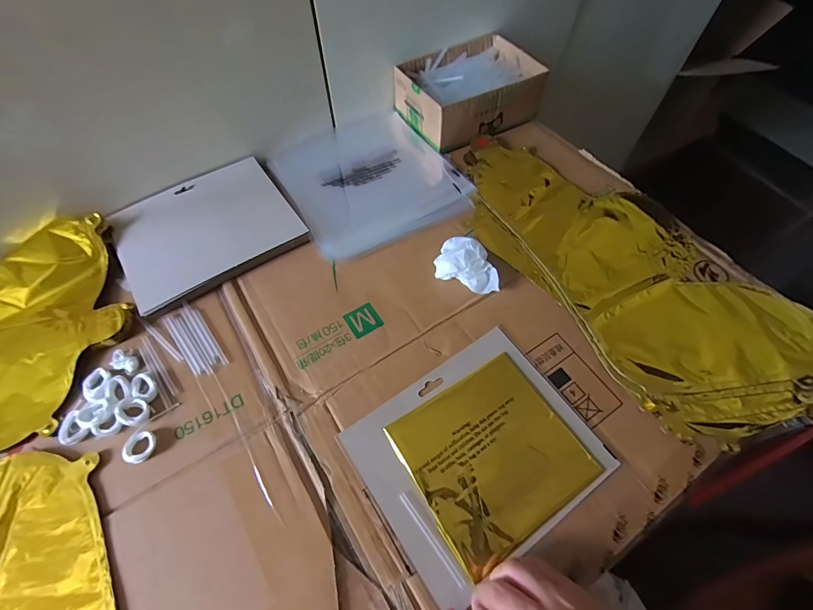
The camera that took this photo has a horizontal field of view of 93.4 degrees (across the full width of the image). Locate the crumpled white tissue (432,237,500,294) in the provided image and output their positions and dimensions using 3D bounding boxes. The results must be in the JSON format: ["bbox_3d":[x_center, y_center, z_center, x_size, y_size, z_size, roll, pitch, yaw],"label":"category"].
[{"bbox_3d":[0.071,-0.045,0.425,0.071,0.029,0.048,23,62,12],"label":"crumpled white tissue"}]

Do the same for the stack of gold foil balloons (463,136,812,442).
[{"bbox_3d":[0.246,-0.057,0.454,0.224,0.022,0.446,-30,65,-17],"label":"stack of gold foil balloons"}]

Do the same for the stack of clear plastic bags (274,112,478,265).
[{"bbox_3d":[-0.052,-0.180,0.522,0.217,0.005,0.235,-27,64,-15],"label":"stack of clear plastic bags"}]

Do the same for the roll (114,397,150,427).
[{"bbox_3d":[-0.248,0.097,0.347,0.028,0.008,0.024,9,60,4],"label":"roll"}]

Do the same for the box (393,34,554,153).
[{"bbox_3d":[0.094,-0.320,0.571,0.192,0.062,0.139,-28,64,-16],"label":"box"}]

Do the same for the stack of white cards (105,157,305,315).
[{"bbox_3d":[-0.235,-0.093,0.454,0.194,0.014,0.157,-29,64,-16],"label":"stack of white cards"}]

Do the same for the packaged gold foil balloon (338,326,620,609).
[{"bbox_3d":[0.064,0.128,0.345,0.193,0.008,0.160,-31,65,-17],"label":"packaged gold foil balloon"}]

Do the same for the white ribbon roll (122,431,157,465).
[{"bbox_3d":[-0.233,0.124,0.335,0.026,0.007,0.027,0,60,-1],"label":"white ribbon roll"}]

